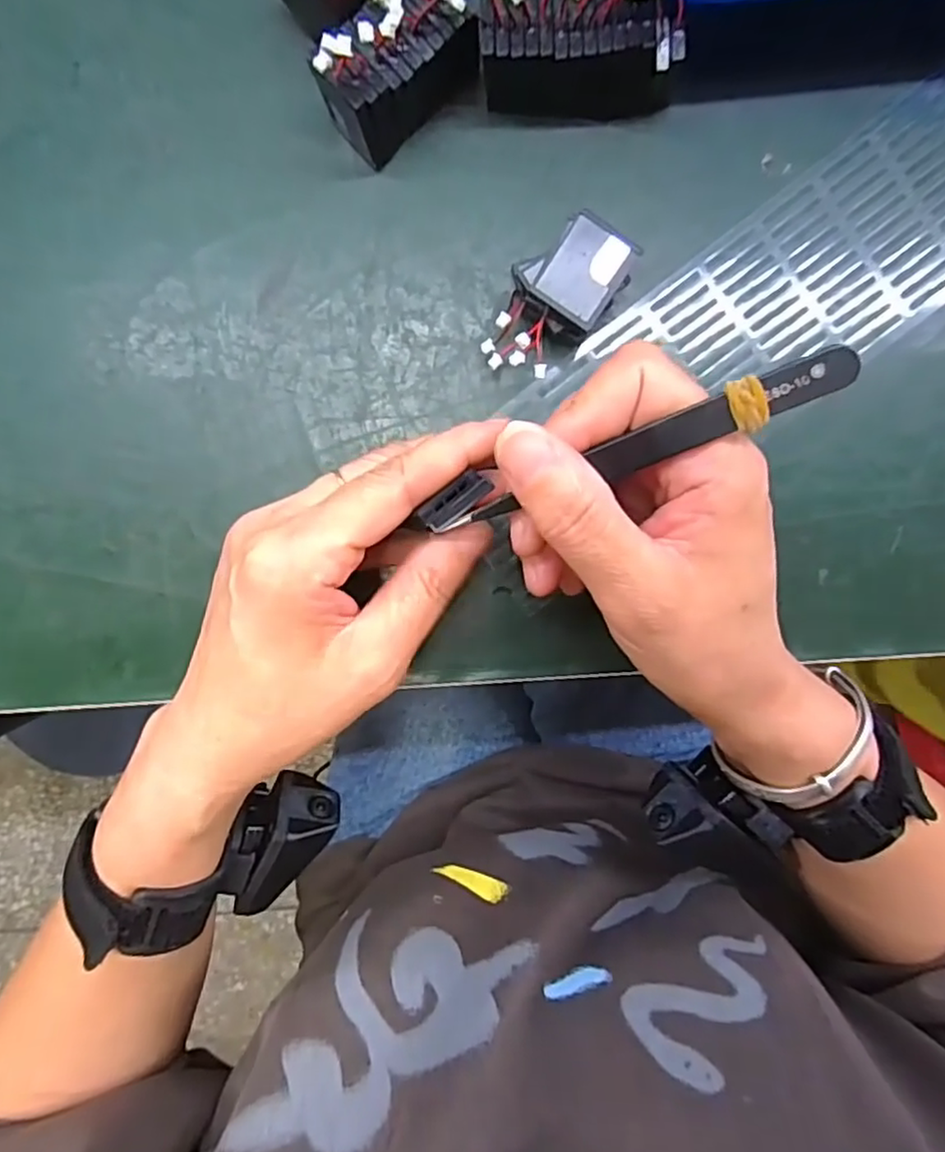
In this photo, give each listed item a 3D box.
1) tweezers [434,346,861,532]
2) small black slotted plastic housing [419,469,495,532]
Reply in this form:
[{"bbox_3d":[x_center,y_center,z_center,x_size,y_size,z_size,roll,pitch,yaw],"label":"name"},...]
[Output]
[{"bbox_3d":[0.044,-0.034,0.183,0.116,0.004,0.011,-21,96,22],"label":"tweezers"},{"bbox_3d":[-0.005,-0.024,0.207,0.025,0.004,0.010,-38,95,-15],"label":"small black slotted plastic housing"}]

